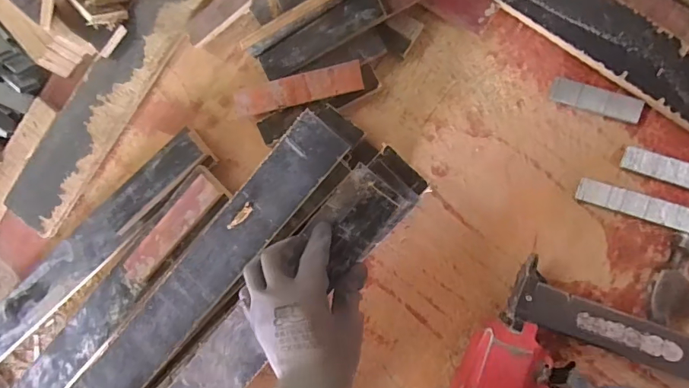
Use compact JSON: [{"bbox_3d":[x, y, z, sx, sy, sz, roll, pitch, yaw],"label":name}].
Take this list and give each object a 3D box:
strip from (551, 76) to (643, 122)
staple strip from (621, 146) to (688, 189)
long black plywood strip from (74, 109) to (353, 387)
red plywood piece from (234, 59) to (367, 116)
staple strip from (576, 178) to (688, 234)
[{"bbox_3d":[0.295,-0.110,0.513,0.101,0.006,0.028,18,93,8],"label":"strip"},{"bbox_3d":[0.395,-0.020,0.500,0.145,0.012,0.028,21,94,7],"label":"staple strip"},{"bbox_3d":[-0.179,0.118,0.497,0.065,0.014,0.495,43,94,8],"label":"long black plywood strip"},{"bbox_3d":[-0.057,-0.128,0.543,0.159,0.010,0.036,-10,96,10],"label":"red plywood piece"},{"bbox_3d":[0.342,0.015,0.502,0.144,0.014,0.026,19,93,8],"label":"staple strip"}]

